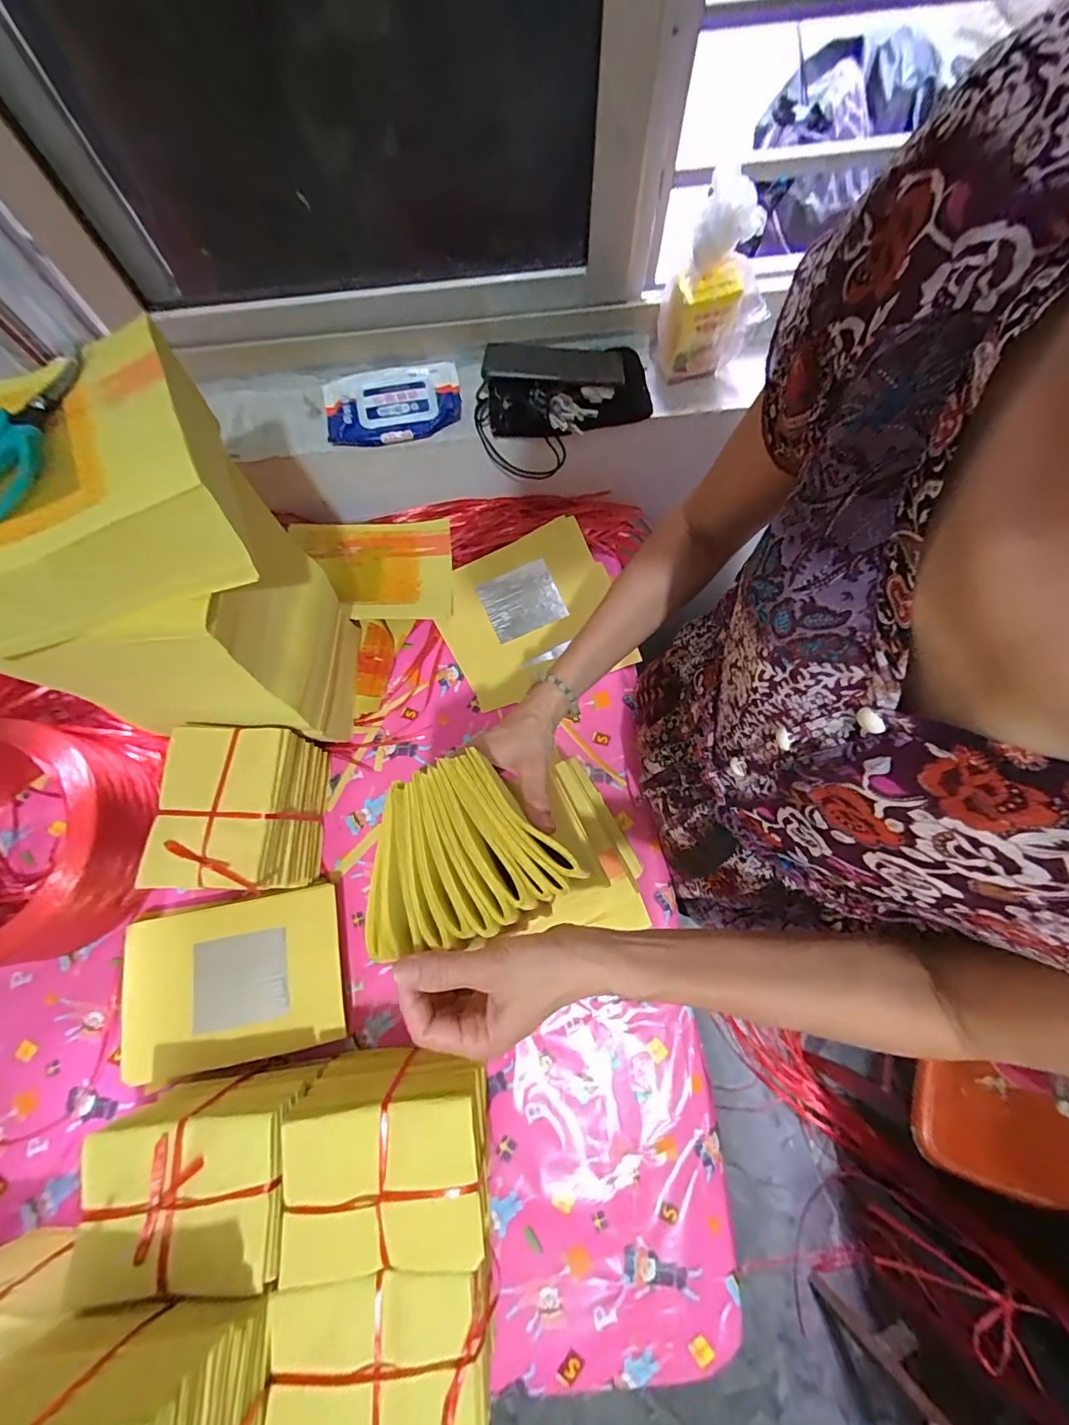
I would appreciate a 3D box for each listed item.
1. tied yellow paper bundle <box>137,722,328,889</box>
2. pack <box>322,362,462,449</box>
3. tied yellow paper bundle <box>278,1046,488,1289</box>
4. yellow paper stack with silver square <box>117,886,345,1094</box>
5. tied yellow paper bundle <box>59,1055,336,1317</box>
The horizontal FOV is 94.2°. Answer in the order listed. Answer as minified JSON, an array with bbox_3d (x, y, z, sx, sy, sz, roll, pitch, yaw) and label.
[{"bbox_3d":[-0.325,0.112,0.572,0.121,0.143,0.167,-2,73,1],"label":"tied yellow paper bundle"},{"bbox_3d":[-0.183,-0.391,0.630,0.173,0.029,0.102,-7,73,0],"label":"pack"},{"bbox_3d":[-0.128,0.412,0.477,0.168,0.129,0.137,-7,73,0],"label":"tied yellow paper bundle"},{"bbox_3d":[-0.339,0.301,0.571,0.232,0.044,0.171,-12,73,-2],"label":"yellow paper stack with silver square"},{"bbox_3d":[-0.295,0.427,0.476,0.166,0.146,0.123,-7,73,0],"label":"tied yellow paper bundle"}]

